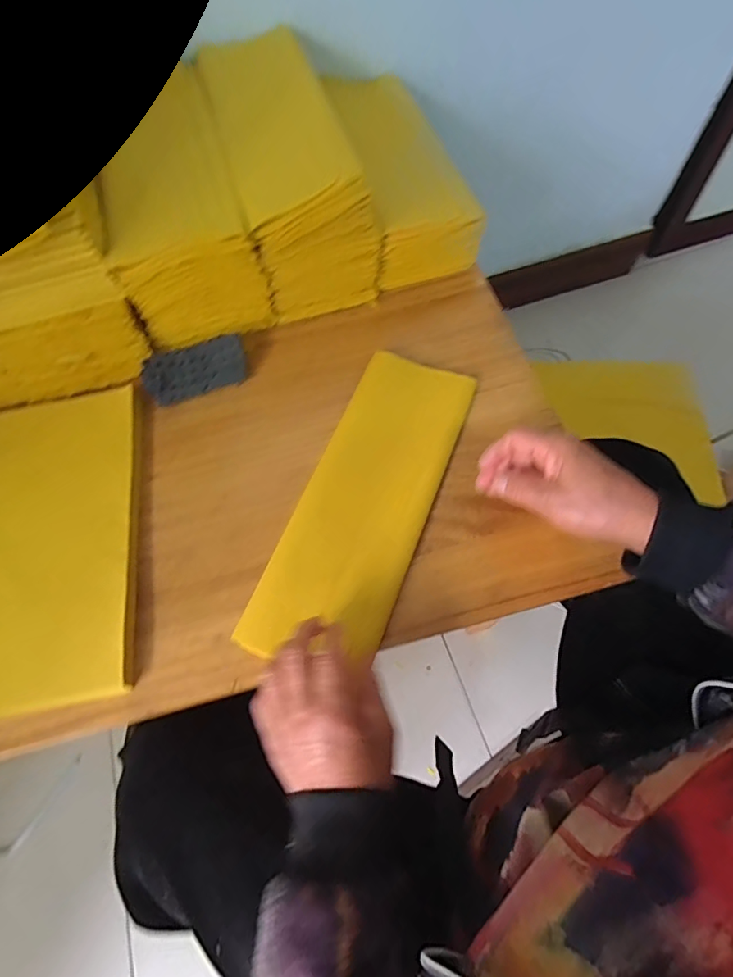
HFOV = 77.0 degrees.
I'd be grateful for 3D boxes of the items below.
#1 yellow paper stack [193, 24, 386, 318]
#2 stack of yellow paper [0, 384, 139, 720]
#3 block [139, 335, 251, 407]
[{"bbox_3d":[-0.091,-0.363,0.533,0.134,0.134,0.309,-20,66,-5],"label":"yellow paper stack"},{"bbox_3d":[-0.362,0.056,0.430,0.288,0.013,0.301,-11,65,-1],"label":"stack of yellow paper"},{"bbox_3d":[-0.185,-0.131,0.495,0.108,0.025,0.061,-17,66,-4],"label":"block"}]

